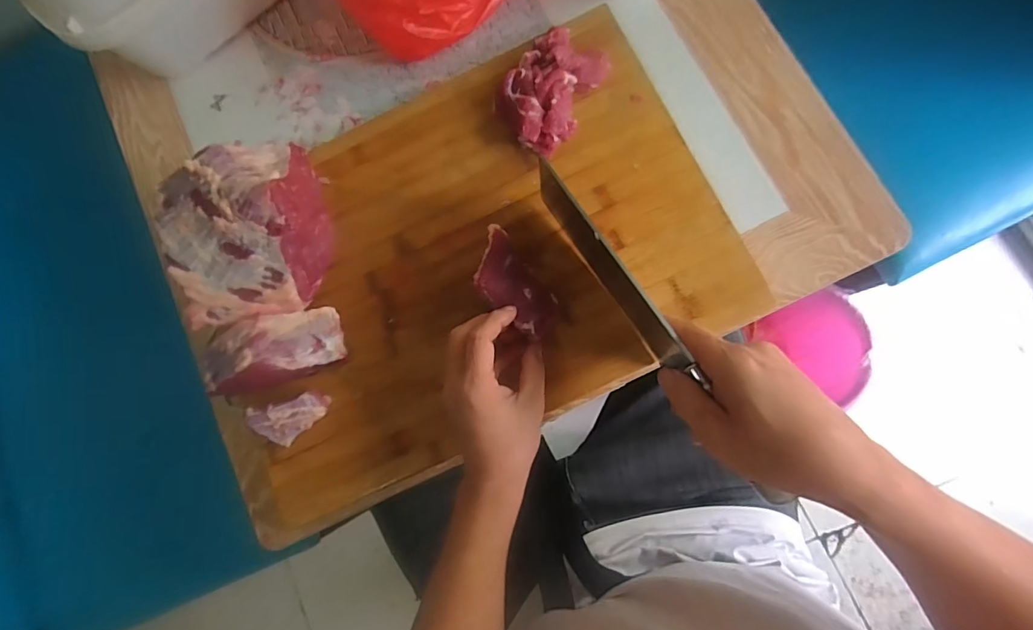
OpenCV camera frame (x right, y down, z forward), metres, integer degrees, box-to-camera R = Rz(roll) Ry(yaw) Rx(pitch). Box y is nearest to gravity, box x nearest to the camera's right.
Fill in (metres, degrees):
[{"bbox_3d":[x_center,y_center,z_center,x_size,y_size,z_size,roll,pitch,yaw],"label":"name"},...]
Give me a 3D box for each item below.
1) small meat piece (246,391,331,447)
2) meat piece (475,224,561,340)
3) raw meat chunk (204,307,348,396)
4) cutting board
[{"bbox_3d":[-0.212,0.098,0.445,0.068,0.027,0.040,-19,81,3],"label":"small meat piece"},{"bbox_3d":[-0.004,-0.026,0.401,0.047,0.014,0.100,-34,82,0],"label":"meat piece"},{"bbox_3d":[-0.228,0.033,0.438,0.123,0.048,0.065,-14,81,4],"label":"raw meat chunk"},{"bbox_3d":[-0.055,-0.056,0.460,0.486,0.027,0.344,-26,80,2],"label":"cutting board"}]

